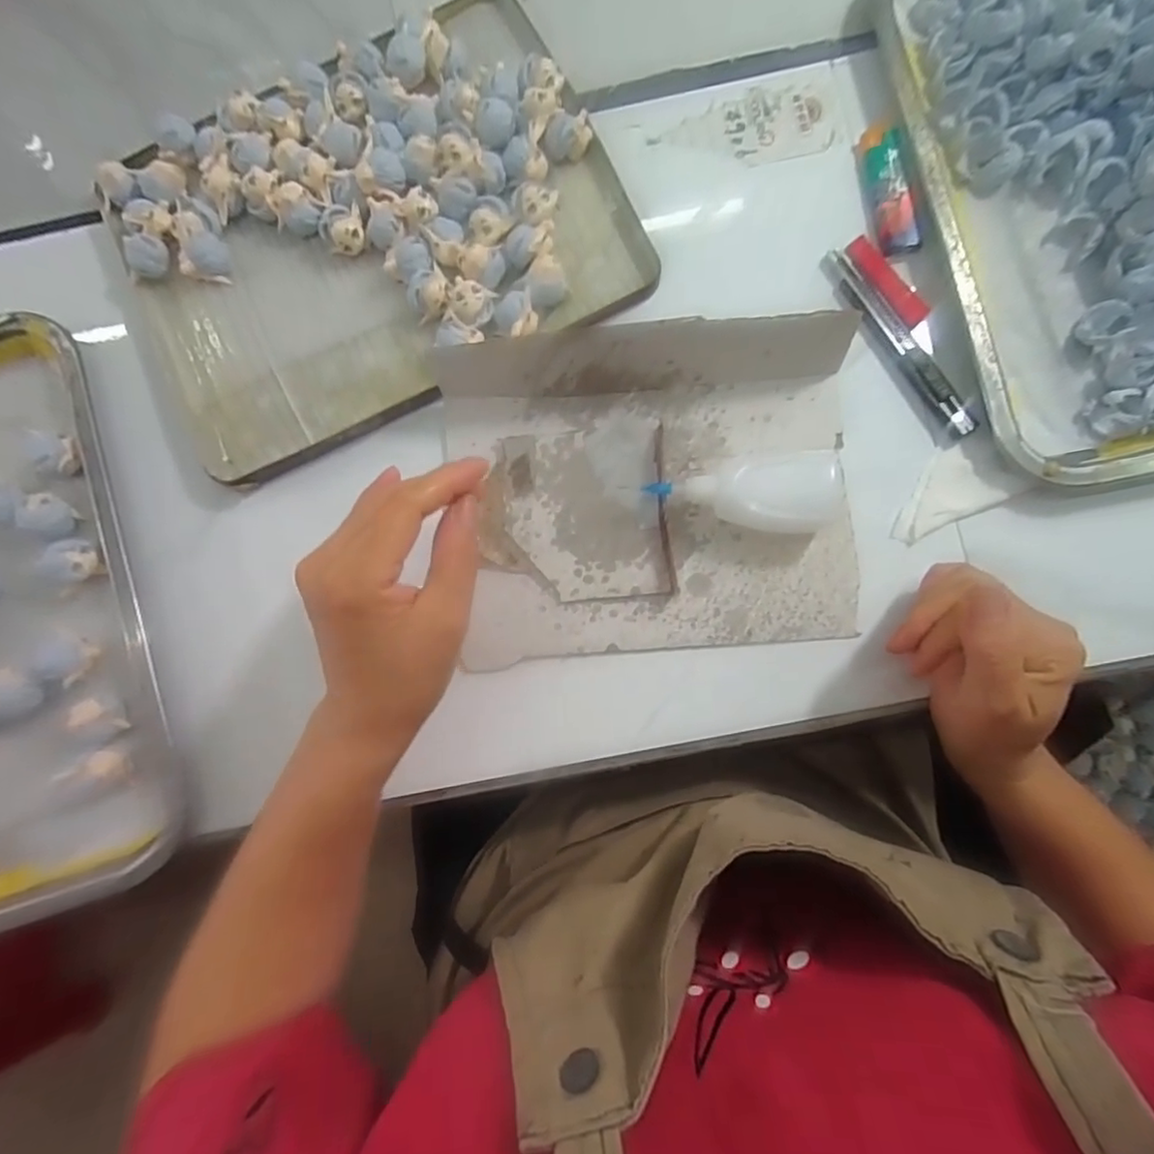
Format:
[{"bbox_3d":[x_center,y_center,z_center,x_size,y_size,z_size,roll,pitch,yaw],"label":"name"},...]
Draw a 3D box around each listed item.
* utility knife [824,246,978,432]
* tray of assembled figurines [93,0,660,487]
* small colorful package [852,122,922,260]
[{"bbox_3d":[0.190,-0.141,0.358,0.014,0.009,0.134,-32,83,-2],"label":"utility knife"},{"bbox_3d":[-0.129,-0.215,0.379,0.296,0.030,0.224,-26,83,-1],"label":"tray of assembled figurines"},{"bbox_3d":[0.191,-0.235,0.371,0.025,0.005,0.083,-11,83,1],"label":"small colorful package"}]

